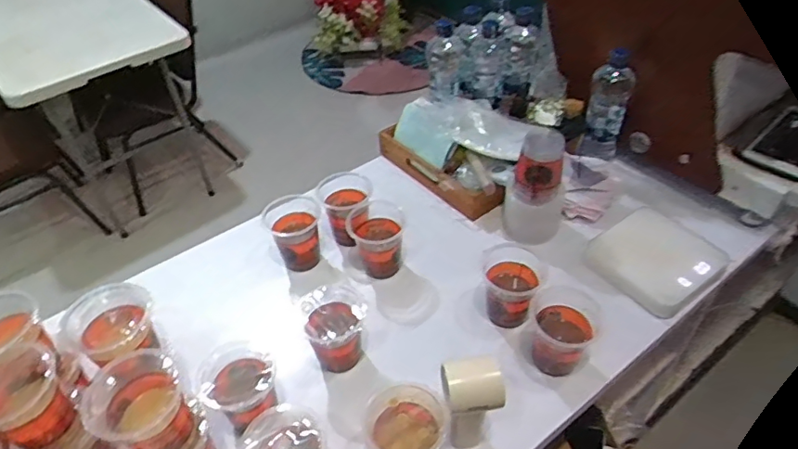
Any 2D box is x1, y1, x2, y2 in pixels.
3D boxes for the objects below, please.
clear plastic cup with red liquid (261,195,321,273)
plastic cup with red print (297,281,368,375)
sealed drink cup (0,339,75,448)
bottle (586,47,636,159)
[{"bbox_3d":[-0.163,0.015,0.863,0.084,0.098,0.084,-2,44,2],"label":"clear plastic cup with red liquid"},{"bbox_3d":[-0.082,0.142,0.731,0.079,0.090,0.086,-2,44,2],"label":"plastic cup with red print"},{"bbox_3d":[-0.385,0.178,0.558,0.071,0.086,0.085,25,51,26],"label":"sealed drink cup"},{"bbox_3d":[0.352,-0.196,0.921,0.060,0.179,0.057,17,48,20],"label":"bottle"}]

